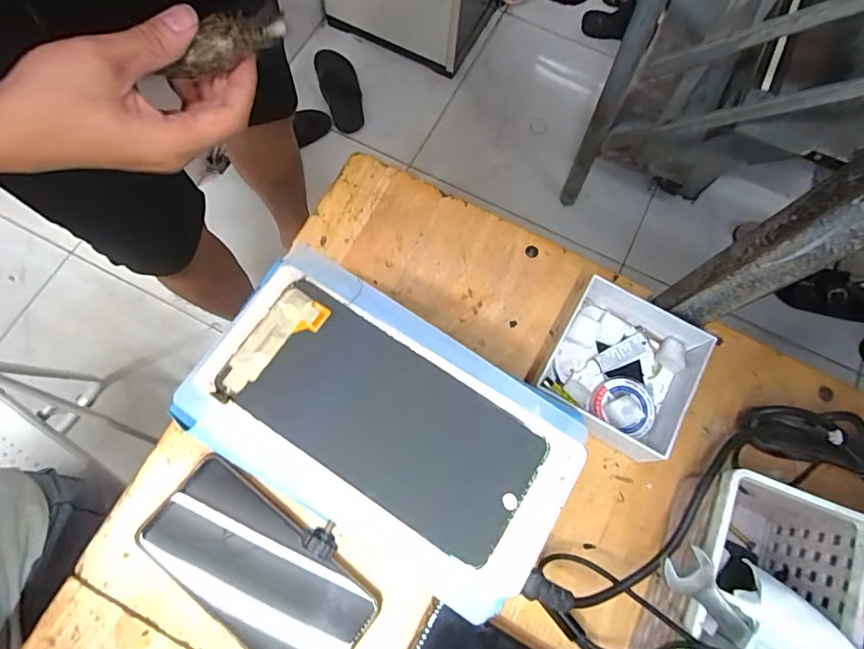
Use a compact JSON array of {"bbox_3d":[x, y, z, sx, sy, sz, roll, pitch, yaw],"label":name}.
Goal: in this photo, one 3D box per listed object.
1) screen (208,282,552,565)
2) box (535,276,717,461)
[{"bbox_3d":[-0.026,0.045,0.245,0.159,0.005,0.070,32,75,8],"label":"screen"},{"bbox_3d":[0.145,0.033,0.373,0.104,0.043,0.104,30,74,7],"label":"box"}]

